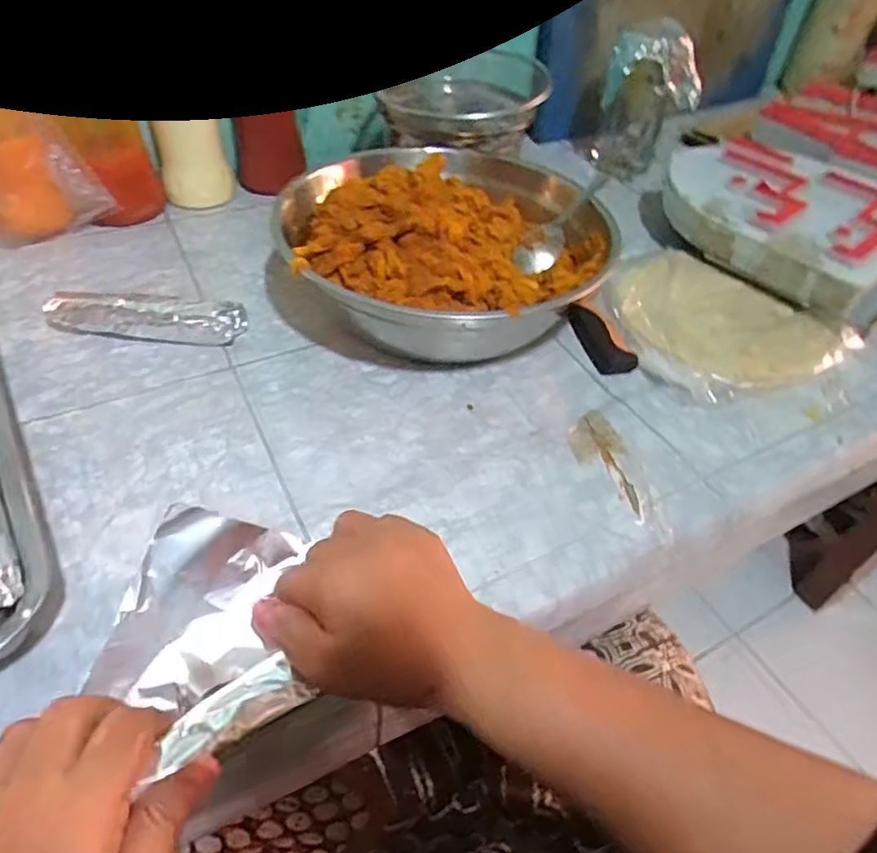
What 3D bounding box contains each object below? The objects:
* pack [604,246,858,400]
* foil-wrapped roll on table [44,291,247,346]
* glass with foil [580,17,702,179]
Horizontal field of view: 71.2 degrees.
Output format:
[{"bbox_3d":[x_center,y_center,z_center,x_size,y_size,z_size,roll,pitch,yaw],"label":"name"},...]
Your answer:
[{"bbox_3d":[0.246,-0.097,0.561,0.180,0.028,0.186,-22,52,-24],"label":"pack"},{"bbox_3d":[-0.244,-0.088,0.509,0.154,0.033,0.042,3,46,-3],"label":"foil-wrapped roll on table"},{"bbox_3d":[0.258,-0.401,0.768,0.087,0.169,0.086,-25,53,-26],"label":"glass with foil"}]

